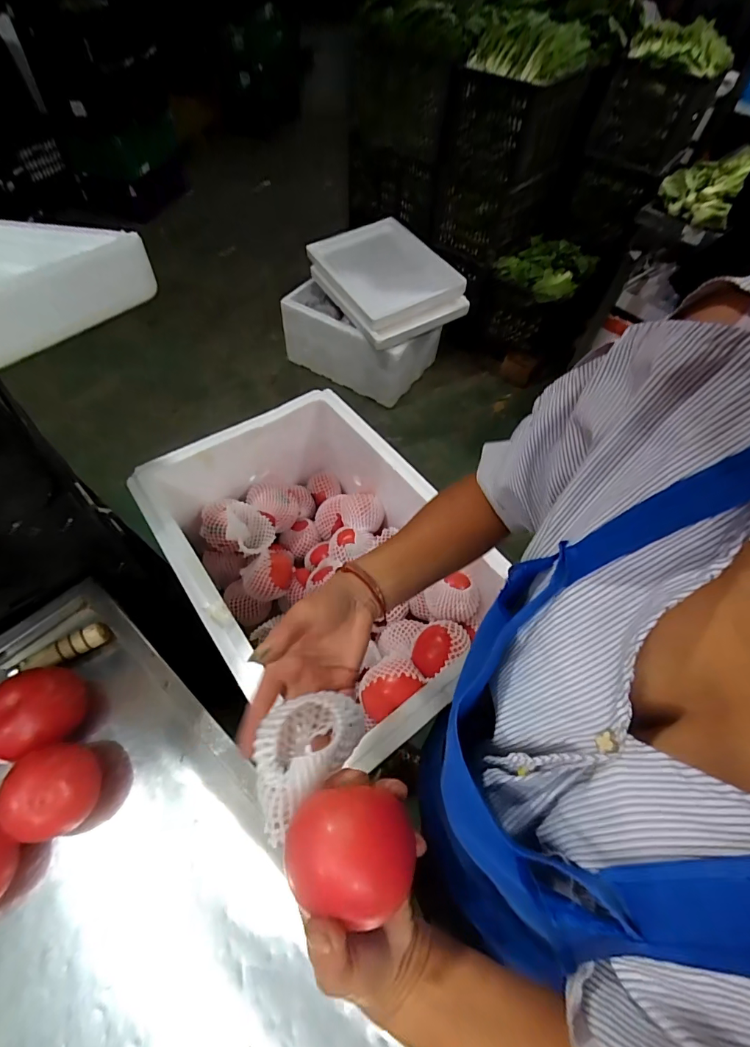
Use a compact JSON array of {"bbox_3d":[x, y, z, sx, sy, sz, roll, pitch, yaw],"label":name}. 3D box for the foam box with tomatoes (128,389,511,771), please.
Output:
[{"bbox_3d":[-0.088,0.056,0.663,0.350,0.202,0.467,-31,64,-23],"label":"foam box with tomatoes"}]

